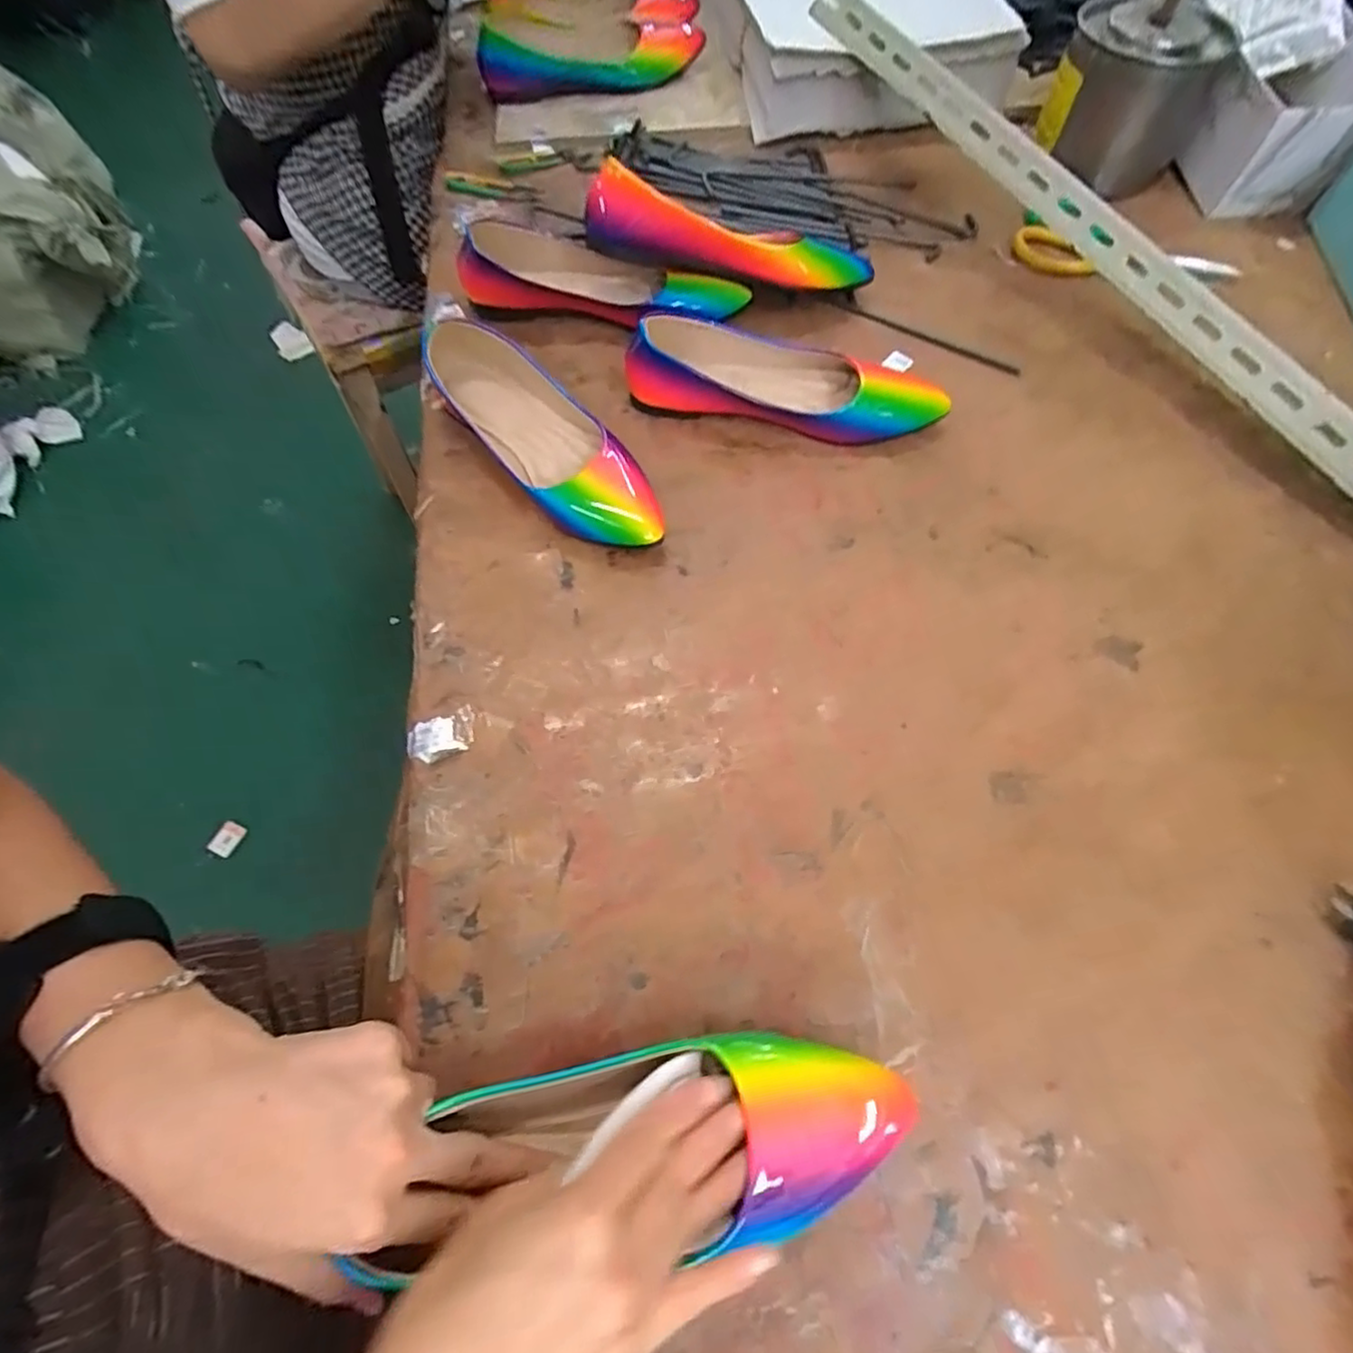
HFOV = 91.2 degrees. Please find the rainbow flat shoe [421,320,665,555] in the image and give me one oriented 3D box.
[{"bbox_3d":[-0.099,-0.187,0.509,0.084,0.049,0.256,-37,68,-16],"label":"rainbow flat shoe"}]

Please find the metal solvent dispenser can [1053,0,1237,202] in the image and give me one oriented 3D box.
[{"bbox_3d":[0.434,-0.576,0.597,0.141,0.211,0.113,25,66,14],"label":"metal solvent dispenser can"}]

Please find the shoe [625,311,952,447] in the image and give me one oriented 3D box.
[{"bbox_3d":[0.087,-0.247,0.533,0.241,0.054,0.088,13,64,8],"label":"shoe"}]

